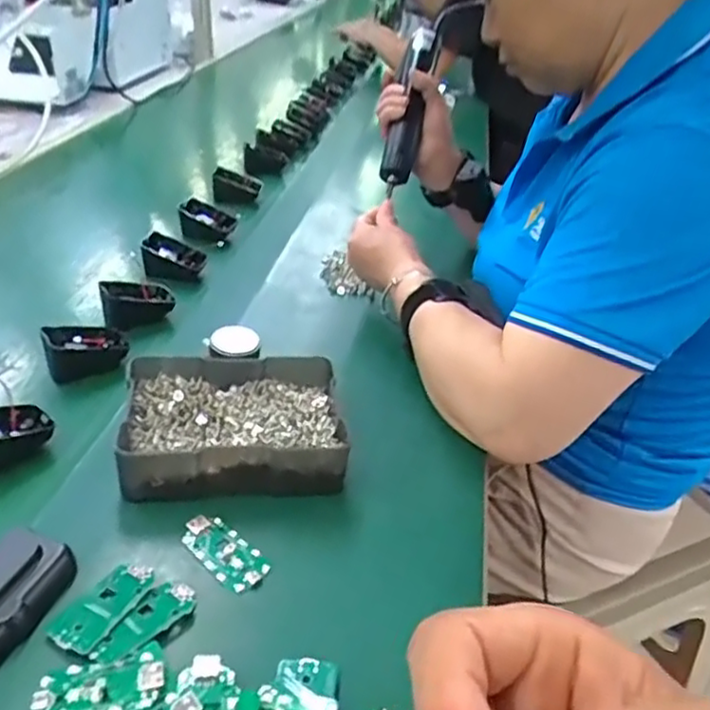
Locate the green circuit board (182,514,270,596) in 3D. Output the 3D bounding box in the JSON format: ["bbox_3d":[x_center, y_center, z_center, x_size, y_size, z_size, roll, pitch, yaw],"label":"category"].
[{"bbox_3d":[-0.087,0.128,0.442,0.068,0.009,0.030,29,44,31],"label":"green circuit board"}]

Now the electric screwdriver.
[{"bbox_3d":[0.061,-0.293,0.779,0.037,0.039,0.228,10,71,7],"label":"electric screwdriver"}]

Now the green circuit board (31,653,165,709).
[{"bbox_3d":[-0.133,0.173,0.352,0.062,0.008,0.032,-7,38,-12],"label":"green circuit board"}]

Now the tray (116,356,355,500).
[{"bbox_3d":[-0.093,0.051,0.524,0.160,0.047,0.135,-3,36,-12],"label":"tray"}]

